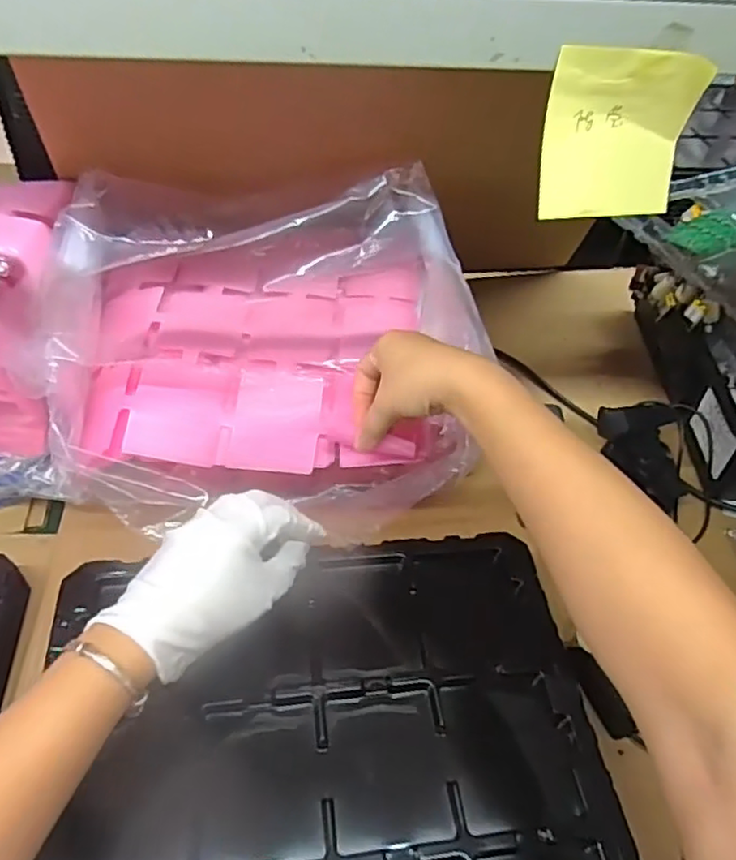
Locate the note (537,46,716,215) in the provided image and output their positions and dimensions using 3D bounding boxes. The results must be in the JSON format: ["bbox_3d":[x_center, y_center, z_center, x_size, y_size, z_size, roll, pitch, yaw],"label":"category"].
[{"bbox_3d":[0.123,-0.143,0.312,0.074,0.071,0.022,-8,49,-11],"label":"note"}]

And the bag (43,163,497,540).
[{"bbox_3d":[-0.087,-0.086,0.567,0.356,0.127,0.328,-2,48,-6],"label":"bag"}]

